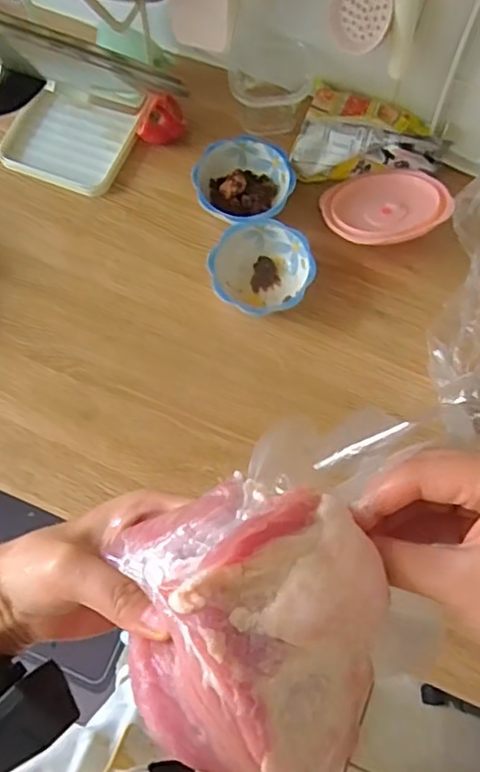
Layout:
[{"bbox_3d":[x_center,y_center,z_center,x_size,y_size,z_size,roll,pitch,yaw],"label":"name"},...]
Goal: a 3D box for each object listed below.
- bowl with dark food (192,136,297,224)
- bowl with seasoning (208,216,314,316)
[{"bbox_3d":[0.004,-0.215,0.663,0.102,0.053,0.099,0,73,0],"label":"bowl with dark food"},{"bbox_3d":[0.022,-0.118,0.624,0.102,0.037,0.102,0,73,0],"label":"bowl with seasoning"}]

